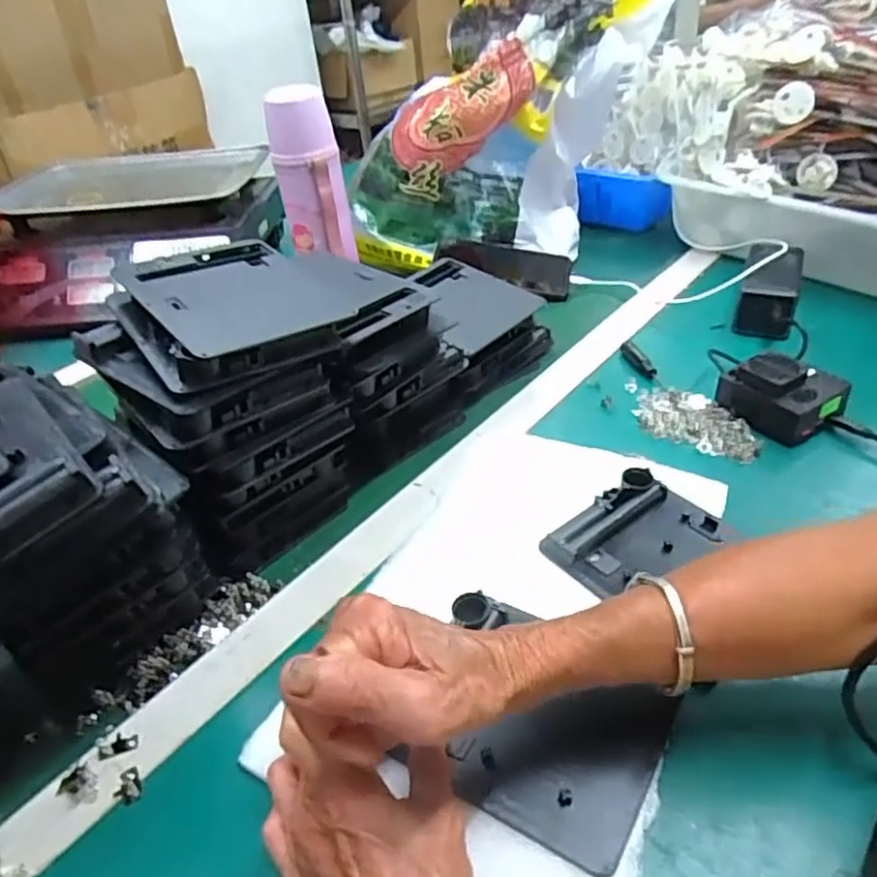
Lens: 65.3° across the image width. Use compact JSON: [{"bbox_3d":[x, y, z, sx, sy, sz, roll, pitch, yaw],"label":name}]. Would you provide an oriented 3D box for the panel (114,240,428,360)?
[{"bbox_3d":[-0.110,-0.109,0.485,0.194,0.013,0.124,-20,48,-41],"label":"panel"}]

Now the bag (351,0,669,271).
[{"bbox_3d":[0.110,-0.399,0.859,0.230,0.495,0.188,25,17,-42],"label":"bag"}]

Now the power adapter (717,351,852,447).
[{"bbox_3d":[0.284,-0.040,0.565,0.075,0.046,0.077,-24,39,-23],"label":"power adapter"}]

